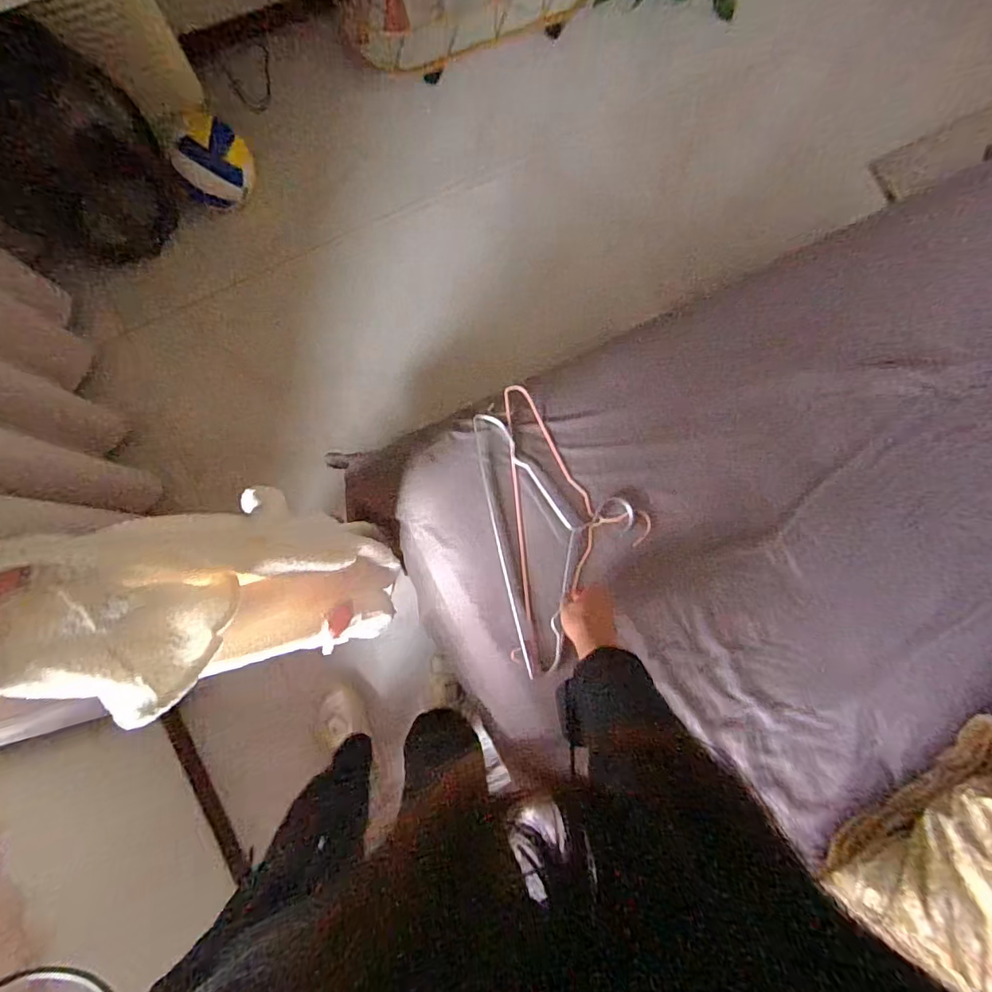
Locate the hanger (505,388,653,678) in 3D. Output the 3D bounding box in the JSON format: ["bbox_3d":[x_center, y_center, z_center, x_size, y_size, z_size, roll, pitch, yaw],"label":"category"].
[{"bbox_3d":[0.129,0.038,0.805,0.217,0.019,0.422,-1,83,-1],"label":"hanger"}]

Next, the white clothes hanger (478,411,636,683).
[{"bbox_3d":[0.107,0.055,0.800,0.212,0.015,0.398,-11,84,-7],"label":"white clothes hanger"}]

